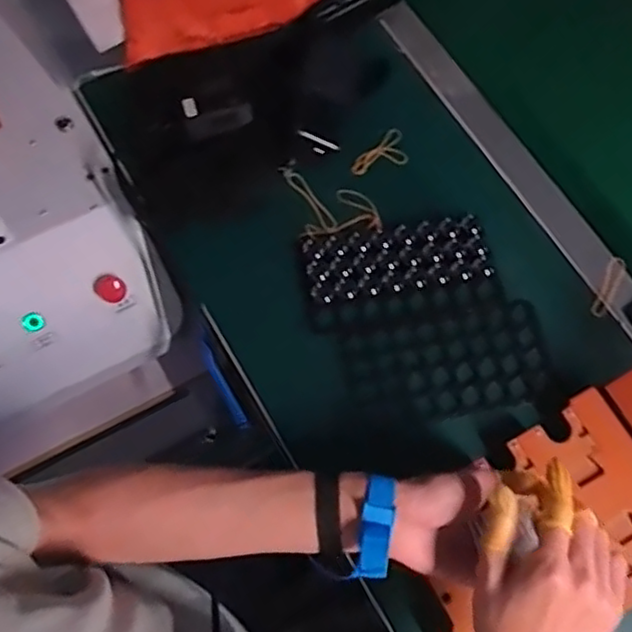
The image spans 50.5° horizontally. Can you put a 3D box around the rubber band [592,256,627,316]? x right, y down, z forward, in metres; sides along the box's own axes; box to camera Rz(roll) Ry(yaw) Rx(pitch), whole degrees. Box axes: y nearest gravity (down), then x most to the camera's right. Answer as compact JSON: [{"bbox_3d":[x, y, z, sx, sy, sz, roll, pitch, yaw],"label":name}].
[{"bbox_3d":[0.305,-0.032,0.698,0.015,0.006,0.072,27,72,8],"label":"rubber band"}]

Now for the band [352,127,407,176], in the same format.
[{"bbox_3d":[0.075,-0.175,0.740,0.073,0.009,0.038,-41,76,-15],"label":"band"}]

